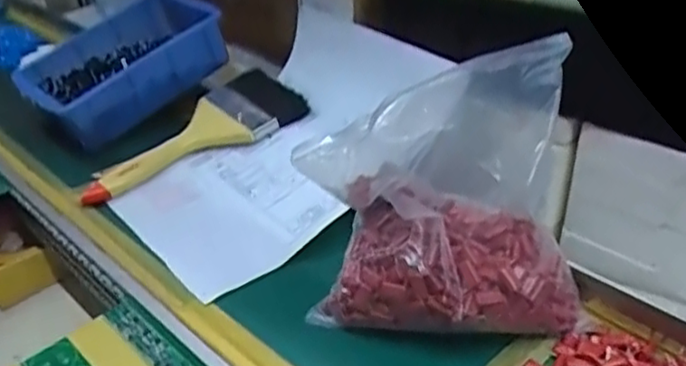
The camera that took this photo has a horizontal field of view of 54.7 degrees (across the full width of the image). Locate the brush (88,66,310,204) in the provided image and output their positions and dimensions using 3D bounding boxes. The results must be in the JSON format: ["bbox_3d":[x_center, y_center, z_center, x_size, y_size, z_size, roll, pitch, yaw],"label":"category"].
[{"bbox_3d":[-0.145,-0.045,0.618,0.206,0.031,0.092,-29,39,-11],"label":"brush"}]

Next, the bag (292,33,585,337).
[{"bbox_3d":[0.062,0.013,0.413,0.169,0.156,0.096,0,34,7],"label":"bag"}]

